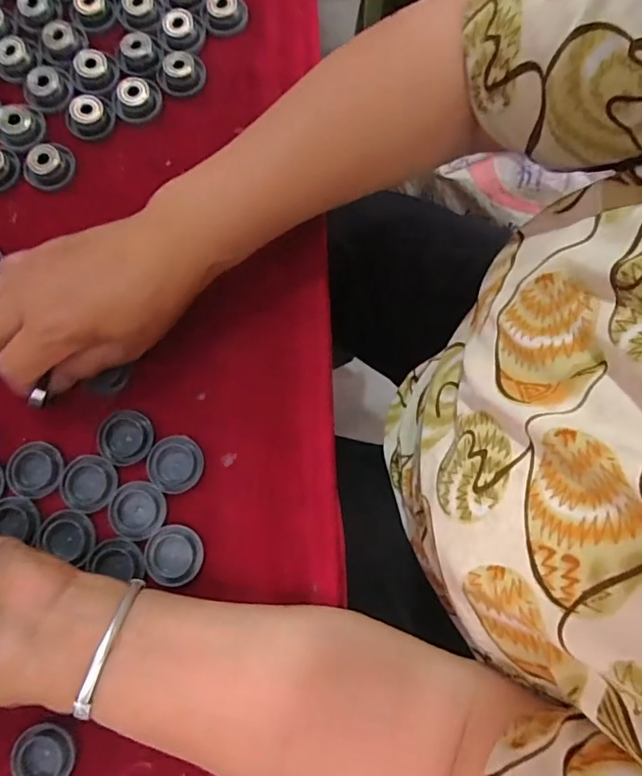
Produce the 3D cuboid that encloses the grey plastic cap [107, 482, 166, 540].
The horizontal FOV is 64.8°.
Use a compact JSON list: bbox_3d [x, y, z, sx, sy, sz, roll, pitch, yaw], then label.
[{"bbox_3d":[-0.110,0.073,0.302,0.033,0.004,0.033,0,80,-1],"label":"grey plastic cap"}]

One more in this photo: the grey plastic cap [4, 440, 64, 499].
[{"bbox_3d":[-0.174,0.049,0.307,0.033,0.004,0.032,0,80,-1],"label":"grey plastic cap"}]

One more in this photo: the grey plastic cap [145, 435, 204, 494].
[{"bbox_3d":[-0.089,0.046,0.307,0.033,0.004,0.034,8,80,0],"label":"grey plastic cap"}]

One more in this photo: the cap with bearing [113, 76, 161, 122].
[{"bbox_3d":[-0.128,-0.202,0.351,0.033,0.011,0.028,-22,81,-5],"label":"cap with bearing"}]

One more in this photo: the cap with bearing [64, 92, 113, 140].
[{"bbox_3d":[-0.159,-0.187,0.348,0.033,0.012,0.027,-32,82,-6],"label":"cap with bearing"}]

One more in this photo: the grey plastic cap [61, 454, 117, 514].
[{"bbox_3d":[-0.141,0.058,0.305,0.034,0.004,0.033,0,80,-1],"label":"grey plastic cap"}]

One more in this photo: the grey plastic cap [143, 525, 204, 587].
[{"bbox_3d":[-0.087,0.098,0.298,0.033,0.004,0.032,0,80,-1],"label":"grey plastic cap"}]

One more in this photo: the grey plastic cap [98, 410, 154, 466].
[{"bbox_3d":[-0.120,0.030,0.309,0.033,0.004,0.033,0,80,-1],"label":"grey plastic cap"}]

